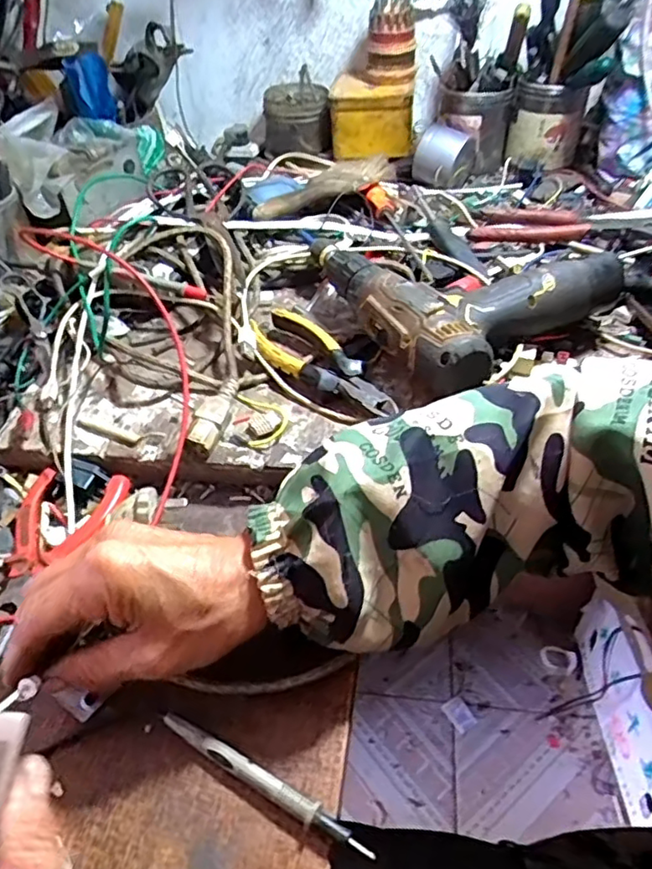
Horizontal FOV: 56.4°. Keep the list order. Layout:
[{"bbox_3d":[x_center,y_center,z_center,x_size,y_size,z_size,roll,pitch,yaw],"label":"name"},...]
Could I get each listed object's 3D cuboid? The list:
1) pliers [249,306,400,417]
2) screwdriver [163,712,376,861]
[{"bbox_3d":[-0.005,-0.058,0.465,0.049,0.011,0.145,-34,54,-25],"label":"pliers"},{"bbox_3d":[-0.032,0.173,0.303,0.121,0.009,0.010,22,52,22],"label":"screwdriver"}]

